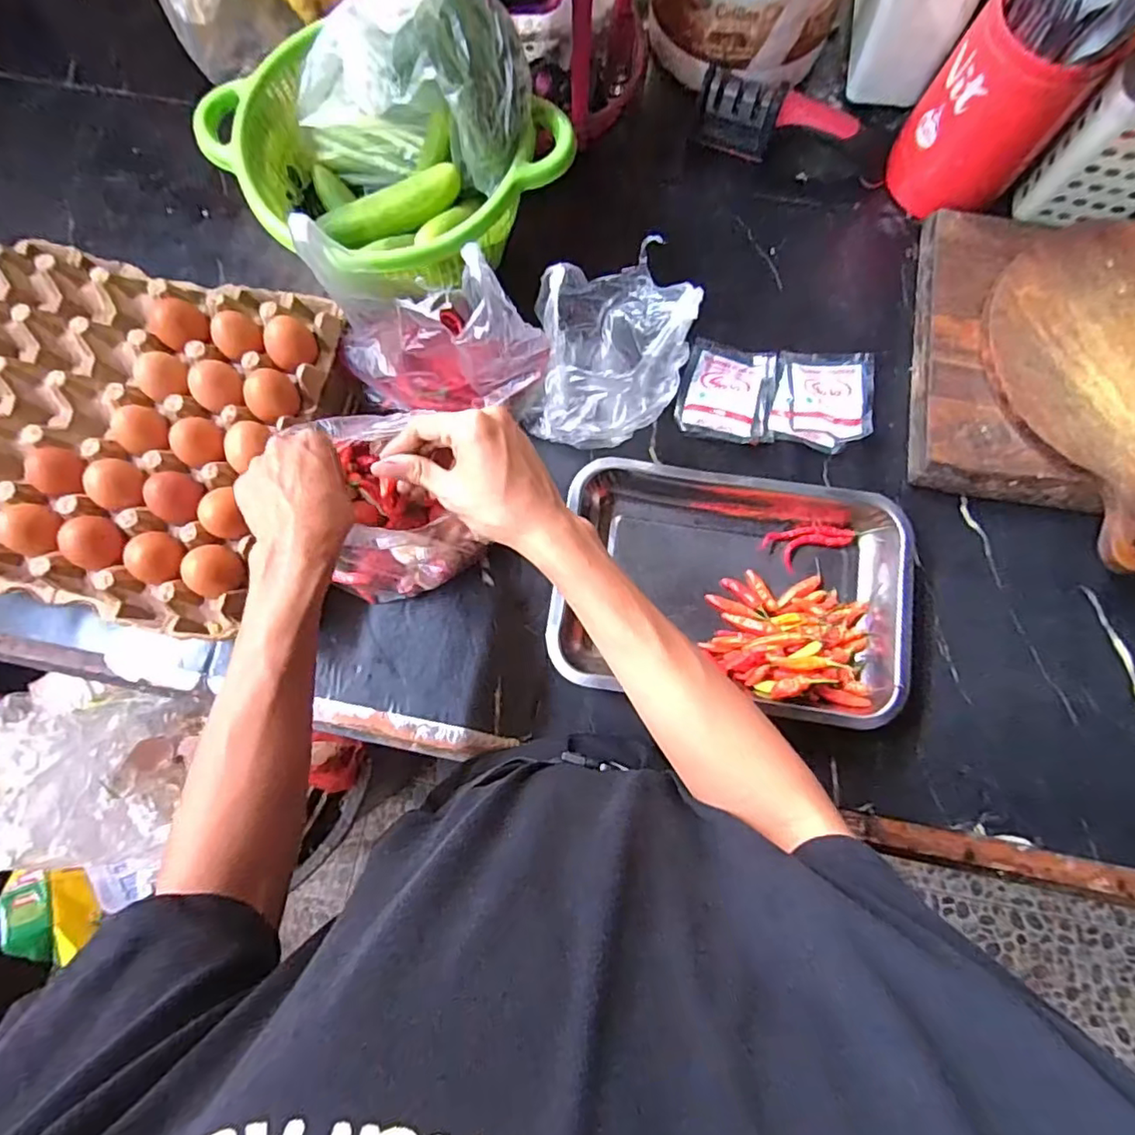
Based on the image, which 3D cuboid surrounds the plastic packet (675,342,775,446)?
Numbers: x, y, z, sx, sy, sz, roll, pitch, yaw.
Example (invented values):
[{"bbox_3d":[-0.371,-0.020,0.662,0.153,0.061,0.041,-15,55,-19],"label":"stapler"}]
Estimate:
[{"bbox_3d":[0.155,-0.169,0.588,0.088,0.019,0.096,10,78,2],"label":"plastic packet"}]

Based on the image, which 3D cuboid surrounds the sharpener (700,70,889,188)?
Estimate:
[{"bbox_3d":[0.238,-0.458,0.629,0.202,0.059,0.052,12,78,3],"label":"sharpener"}]

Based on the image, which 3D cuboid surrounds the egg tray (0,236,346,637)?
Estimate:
[{"bbox_3d":[-0.379,-0.120,0.503,0.303,0.044,0.302,12,78,3],"label":"egg tray"}]

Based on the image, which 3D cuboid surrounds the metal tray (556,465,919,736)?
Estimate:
[{"bbox_3d":[0.147,0.014,0.535,0.298,0.044,0.210,9,78,2],"label":"metal tray"}]

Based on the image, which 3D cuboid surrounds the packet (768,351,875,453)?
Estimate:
[{"bbox_3d":[0.246,-0.163,0.583,0.094,0.020,0.098,7,78,2],"label":"packet"}]

